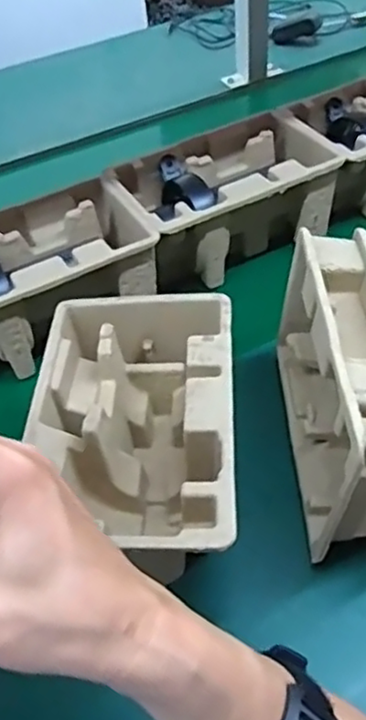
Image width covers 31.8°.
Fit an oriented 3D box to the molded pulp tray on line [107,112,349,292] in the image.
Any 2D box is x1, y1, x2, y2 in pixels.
[{"bbox_3d":[0.049,-0.177,0.714,0.222,0.102,0.138,-23,49,-16],"label":"molded pulp tray on line"}]

